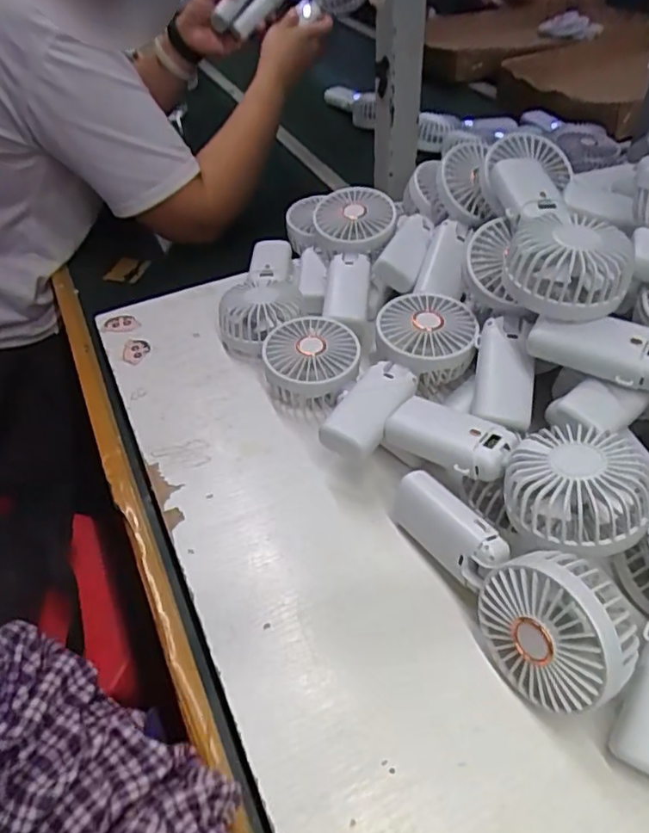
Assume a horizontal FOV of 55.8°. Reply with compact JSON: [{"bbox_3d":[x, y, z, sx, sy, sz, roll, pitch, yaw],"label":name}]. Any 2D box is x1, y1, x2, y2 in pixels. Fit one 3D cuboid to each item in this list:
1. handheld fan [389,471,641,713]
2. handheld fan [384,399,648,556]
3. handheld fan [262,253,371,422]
[{"bbox_3d":[0.108,0.098,0.389,0.046,0.077,0.181,-23,36,-18],"label":"handheld fan"},{"bbox_3d":[0.120,0.028,0.412,0.073,0.035,0.179,-37,42,-28],"label":"handheld fan"},{"bbox_3d":[-0.001,-0.086,0.589,0.094,0.050,0.193,8,48,10],"label":"handheld fan"}]

